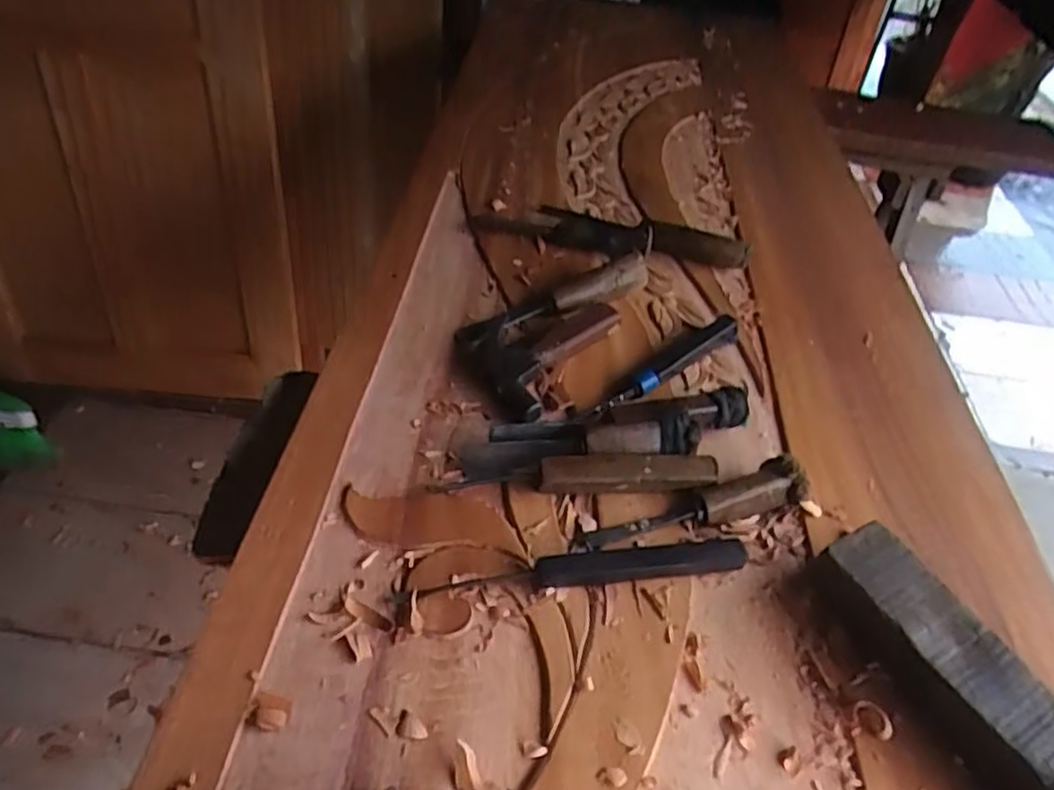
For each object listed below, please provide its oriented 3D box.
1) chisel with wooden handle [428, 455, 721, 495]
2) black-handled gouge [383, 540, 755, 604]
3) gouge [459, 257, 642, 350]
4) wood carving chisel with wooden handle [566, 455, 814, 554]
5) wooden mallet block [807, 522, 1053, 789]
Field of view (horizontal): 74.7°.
[{"bbox_3d":[0.038,0.063,0.534,0.214,0.027,0.024,1,45,-7],"label":"chisel with wooden handle"},{"bbox_3d":[0.035,0.121,0.475,0.244,0.022,0.018,-4,46,-11],"label":"black-handled gouge"},{"bbox_3d":[0.027,-0.088,0.679,0.203,0.029,0.036,-22,51,-11],"label":"gouge"},{"bbox_3d":[0.128,0.086,0.514,0.176,0.035,0.042,-13,49,-19],"label":"wood carving chisel with wooden handle"},{"bbox_3d":[0.280,0.196,0.415,0.057,0.046,0.259,-16,50,-22],"label":"wooden mallet block"}]

